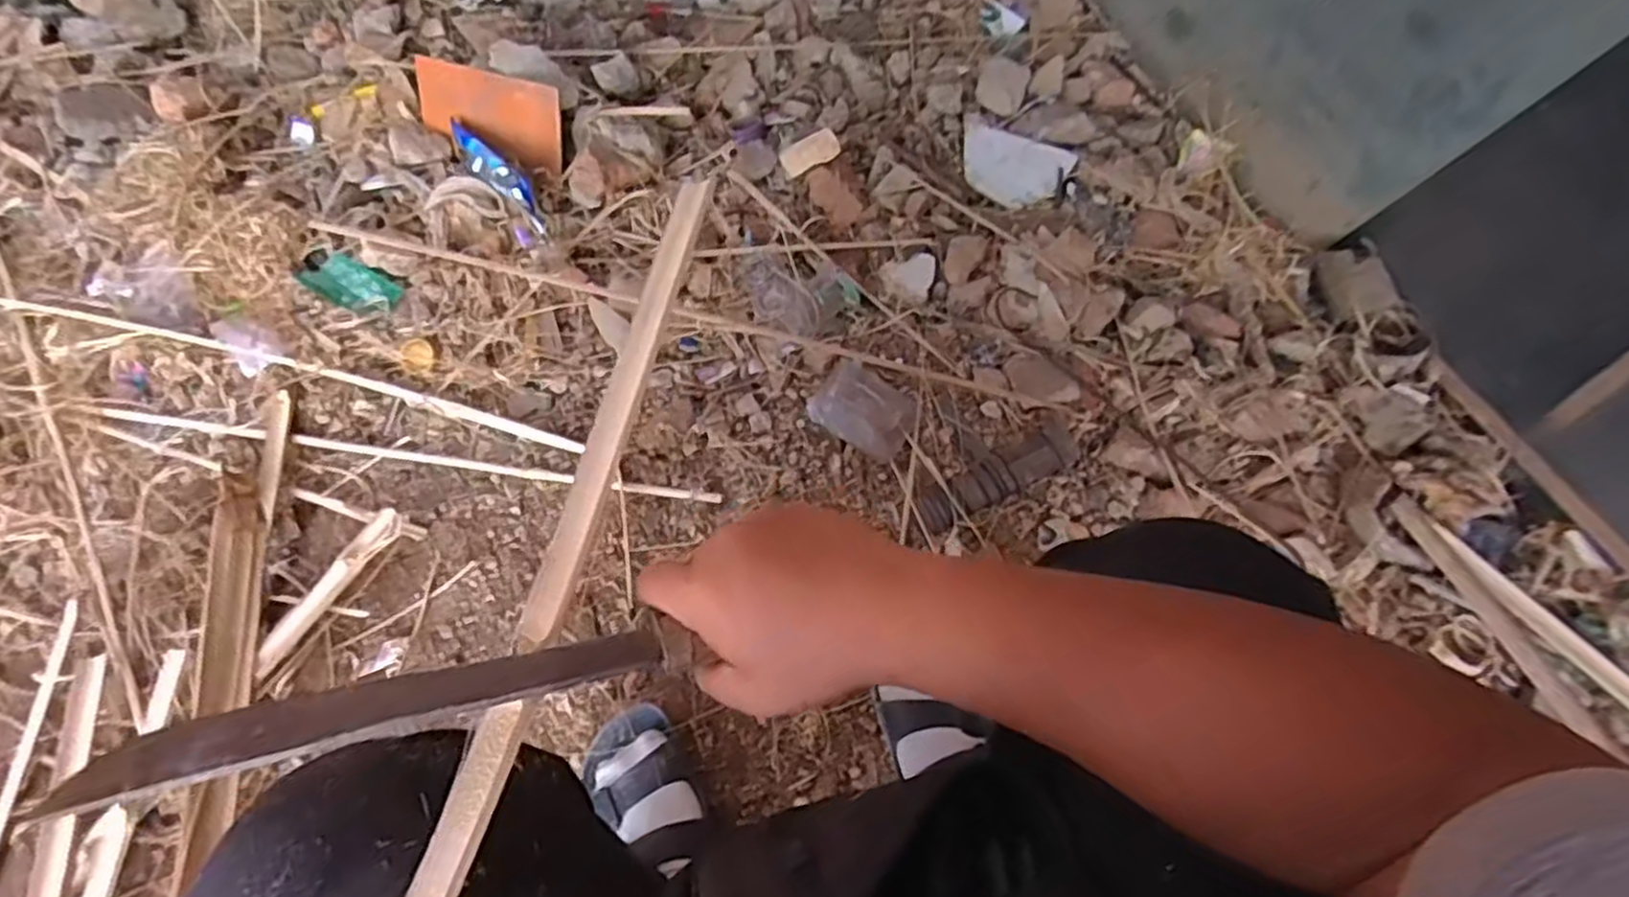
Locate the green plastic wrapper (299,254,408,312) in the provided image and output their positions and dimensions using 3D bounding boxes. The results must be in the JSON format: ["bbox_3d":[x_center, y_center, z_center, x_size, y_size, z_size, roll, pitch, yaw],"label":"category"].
[{"bbox_3d":[-0.551,-0.196,0.903,0.112,0.016,0.056,24,67,7],"label":"green plastic wrapper"}]

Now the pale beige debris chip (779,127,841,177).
[{"bbox_3d":[-0.006,-0.393,1.003,0.077,0.012,0.040,-19,97,17],"label":"pale beige debris chip"}]

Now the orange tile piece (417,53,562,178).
[{"bbox_3d":[-0.425,-0.431,0.980,0.211,0.103,0.015,17,26,10],"label":"orange tile piece"}]

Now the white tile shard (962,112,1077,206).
[{"bbox_3d":[0.280,-0.417,1.105,0.170,0.017,0.133,31,71,14],"label":"white tile shard"}]

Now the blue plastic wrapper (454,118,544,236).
[{"bbox_3d":[-0.397,-0.344,0.946,0.029,0.049,0.187,-41,70,-19],"label":"blue plastic wrapper"}]

